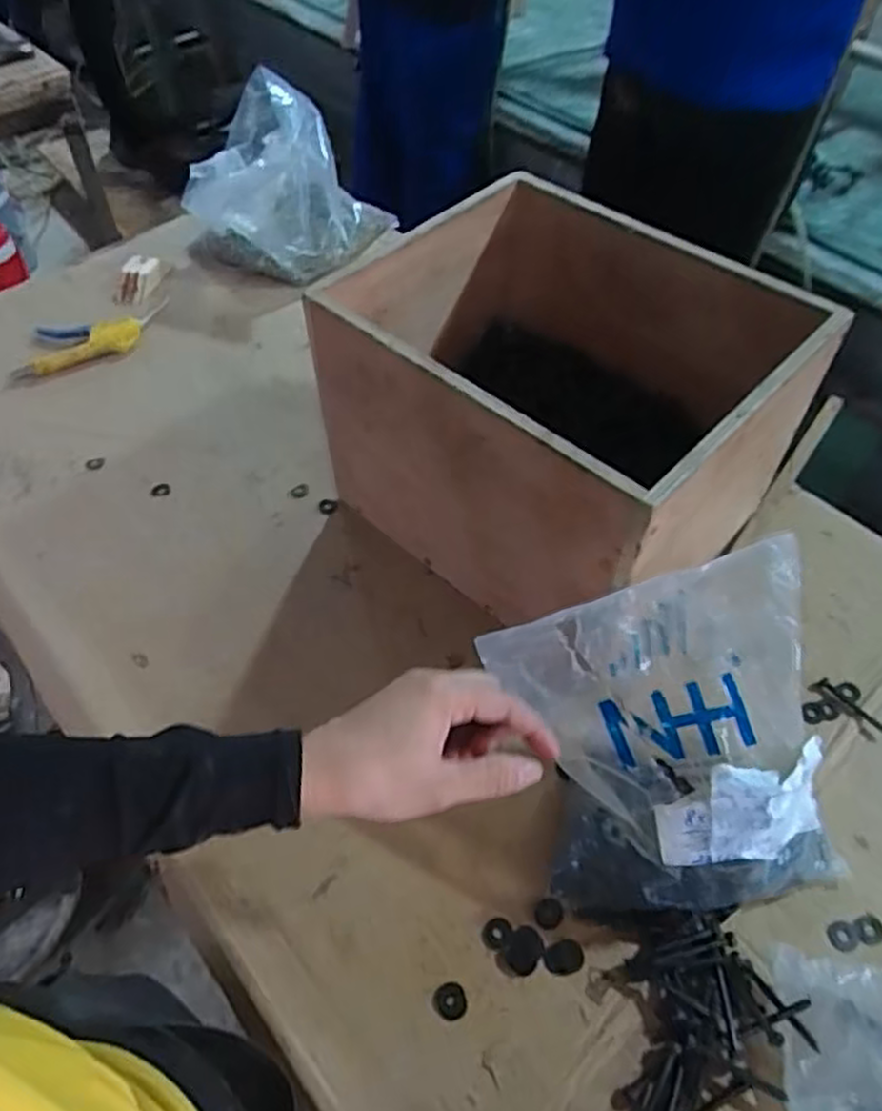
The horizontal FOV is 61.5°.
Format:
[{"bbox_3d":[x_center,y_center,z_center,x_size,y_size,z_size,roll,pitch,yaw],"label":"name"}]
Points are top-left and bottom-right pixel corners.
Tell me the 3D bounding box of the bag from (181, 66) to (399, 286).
[{"bbox_3d":[-0.203,-0.471,0.947,0.187,0.154,0.196,29,59,22],"label":"bag"}]

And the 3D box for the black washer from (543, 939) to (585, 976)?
[{"bbox_3d":[0.082,0.268,0.495,0.027,0.004,0.020,-12,53,-7],"label":"black washer"}]

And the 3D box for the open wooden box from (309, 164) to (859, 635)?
[{"bbox_3d":[0.100,-0.123,0.625,0.272,0.204,0.312,-38,62,-25],"label":"open wooden box"}]

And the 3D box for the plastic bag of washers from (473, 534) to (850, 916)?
[{"bbox_3d":[0.153,0.126,0.490,0.200,0.167,0.170,-12,53,-8],"label":"plastic bag of washers"}]

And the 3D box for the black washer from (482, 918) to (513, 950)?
[{"bbox_3d":[0.039,0.257,0.504,0.020,0.004,0.018,-12,53,-7],"label":"black washer"}]

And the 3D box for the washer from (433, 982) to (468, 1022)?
[{"bbox_3d":[0.006,0.289,0.480,0.020,0.004,0.021,-1,53,1],"label":"washer"}]

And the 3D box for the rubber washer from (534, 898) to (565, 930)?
[{"bbox_3d":[0.075,0.246,0.510,0.020,0.004,0.019,-1,53,1],"label":"rubber washer"}]

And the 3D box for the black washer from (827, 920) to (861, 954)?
[{"bbox_3d":[0.274,0.258,0.503,0.021,0.004,0.019,-11,53,-7],"label":"black washer"}]

